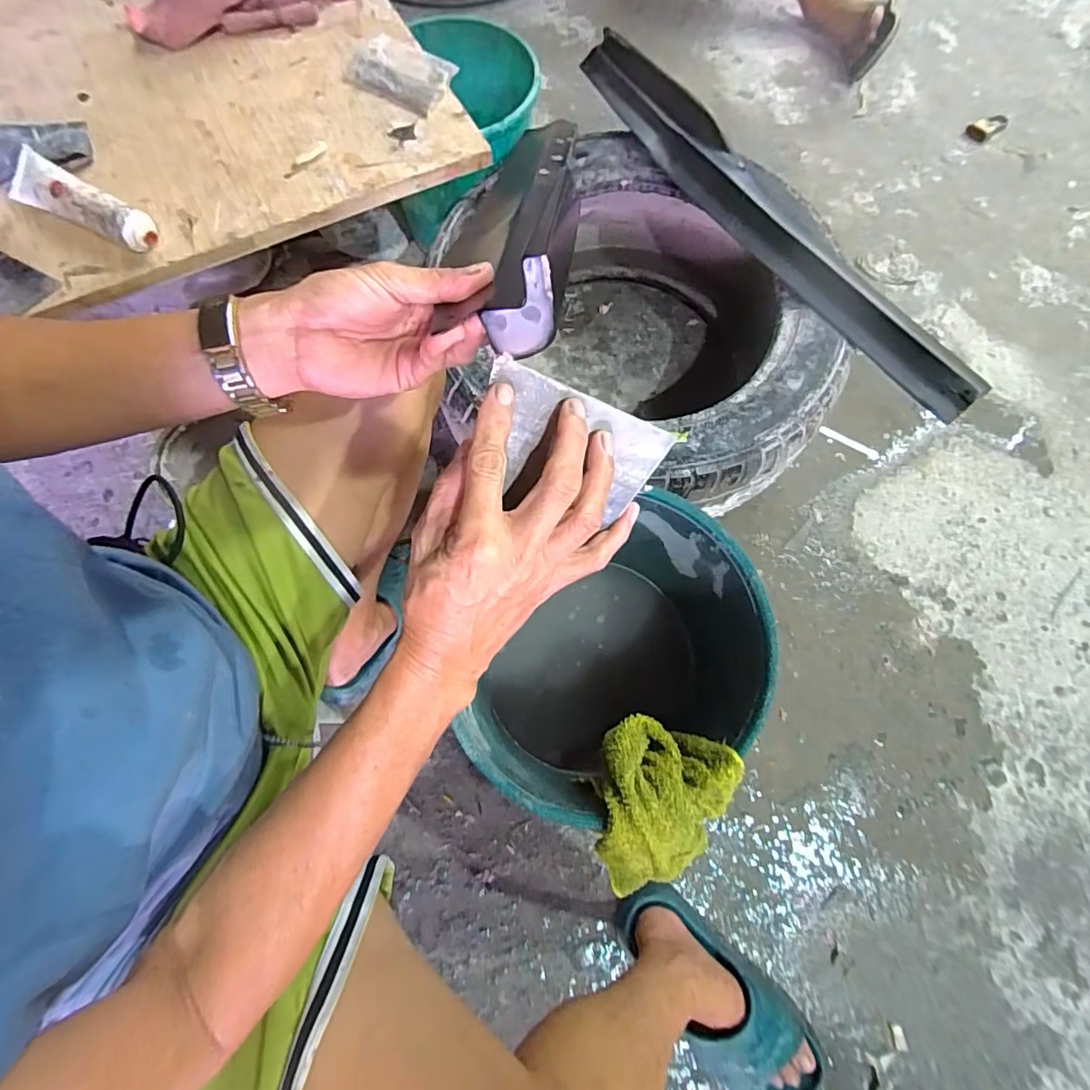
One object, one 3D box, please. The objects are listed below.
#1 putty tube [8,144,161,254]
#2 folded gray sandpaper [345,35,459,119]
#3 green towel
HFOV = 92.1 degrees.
[{"bbox_3d":[-0.462,-0.340,0.520,0.178,0.030,0.039,24,74,8],"label":"putty tube"},{"bbox_3d":[-0.170,-0.546,0.608,0.119,0.014,0.074,28,74,9],"label":"folded gray sandpaper"},{"bbox_3d":[0.092,0.224,0.442,0.108,0.076,0.142,19,73,7],"label":"green towel"}]

